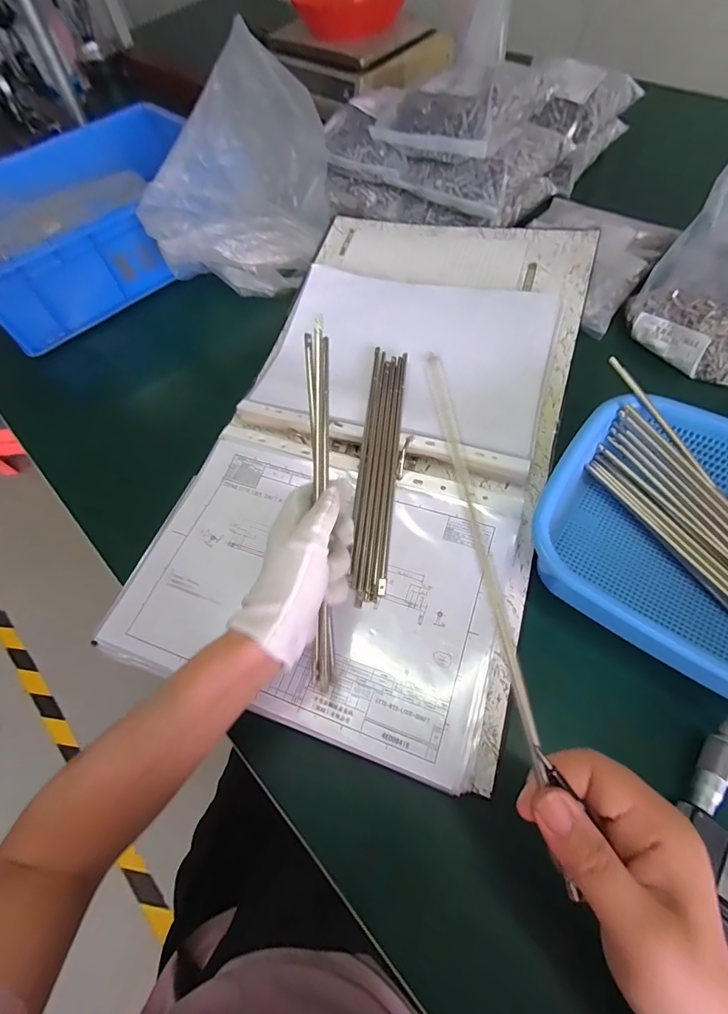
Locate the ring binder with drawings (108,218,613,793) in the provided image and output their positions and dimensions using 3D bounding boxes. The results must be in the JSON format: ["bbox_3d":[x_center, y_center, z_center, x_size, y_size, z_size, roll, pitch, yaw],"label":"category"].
[{"bbox_3d":[0.021,-0.103,0.452,0.351,0.056,0.611,15,63,12],"label":"ring binder with drawings"}]

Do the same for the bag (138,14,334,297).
[{"bbox_3d":[-0.167,-0.440,0.581,0.221,0.178,0.238,-3,61,3],"label":"bag"}]

